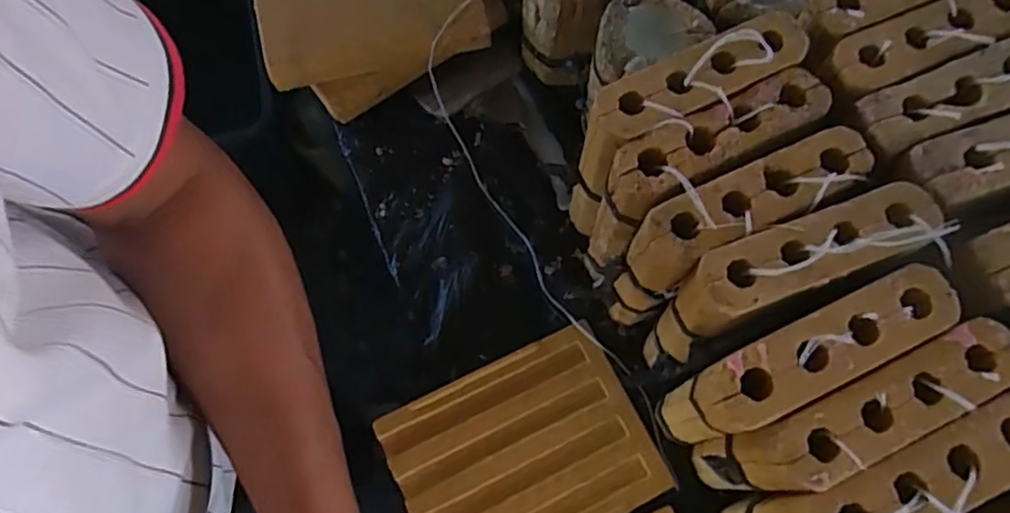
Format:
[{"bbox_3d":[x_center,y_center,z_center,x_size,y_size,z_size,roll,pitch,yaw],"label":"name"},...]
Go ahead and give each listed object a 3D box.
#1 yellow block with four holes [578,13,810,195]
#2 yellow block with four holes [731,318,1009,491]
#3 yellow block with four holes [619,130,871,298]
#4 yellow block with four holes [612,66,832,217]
[{"bbox_3d":[0.137,-0.115,0.504,0.172,0.092,0.043,-26,74,-8],"label":"yellow block with four holes"},{"bbox_3d":[0.235,0.096,0.423,0.163,0.074,0.042,-26,74,-8],"label":"yellow block with four holes"},{"bbox_3d":[0.169,-0.033,0.461,0.164,0.062,0.045,-26,74,-8],"label":"yellow block with four holes"},{"bbox_3d":[0.149,-0.081,0.466,0.167,0.036,0.049,-27,74,-8],"label":"yellow block with four holes"}]

